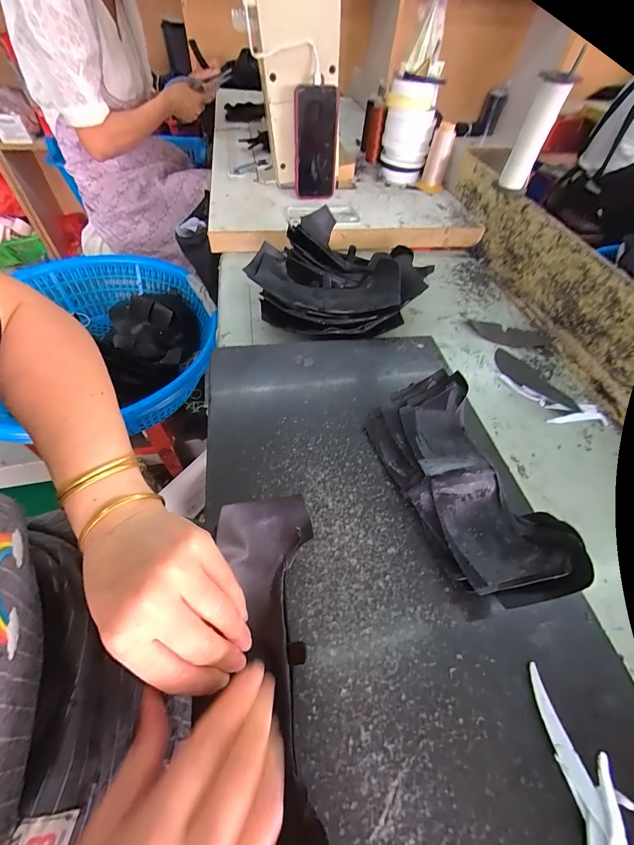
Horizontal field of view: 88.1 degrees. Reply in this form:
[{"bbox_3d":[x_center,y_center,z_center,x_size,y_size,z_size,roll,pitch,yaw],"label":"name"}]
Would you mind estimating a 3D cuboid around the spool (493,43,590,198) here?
[{"bbox_3d":[0.333,-0.445,0.509,0.047,0.155,0.050,2,52,-3],"label":"spool"}]

